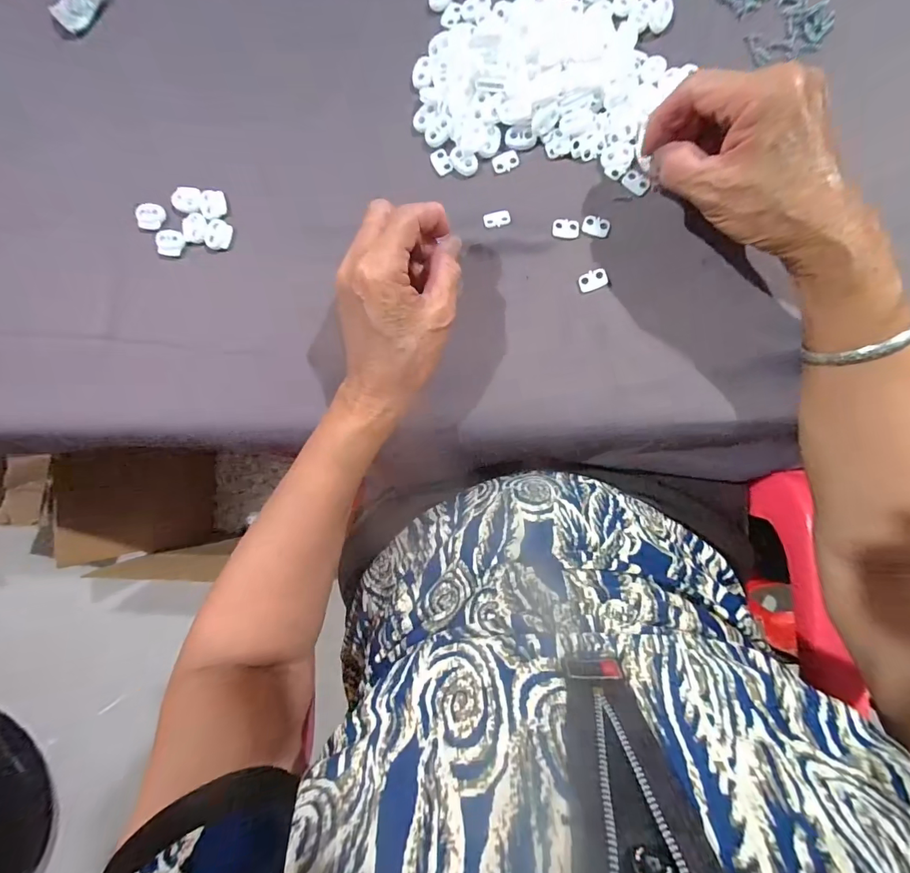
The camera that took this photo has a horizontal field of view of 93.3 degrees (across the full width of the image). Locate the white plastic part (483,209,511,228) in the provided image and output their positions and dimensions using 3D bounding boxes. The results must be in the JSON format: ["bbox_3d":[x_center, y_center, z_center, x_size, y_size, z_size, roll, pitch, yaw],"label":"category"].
[{"bbox_3d":[0.030,-0.157,0.308,0.019,0.004,0.012,-8,88,5],"label":"white plastic part"}]

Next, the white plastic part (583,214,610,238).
[{"bbox_3d":[0.100,-0.149,0.304,0.019,0.004,0.013,18,90,6],"label":"white plastic part"}]

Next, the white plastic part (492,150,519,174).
[{"bbox_3d":[0.037,-0.199,0.310,0.019,0.004,0.013,-17,87,5],"label":"white plastic part"}]

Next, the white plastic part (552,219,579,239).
[{"bbox_3d":[0.079,-0.148,0.305,0.019,0.004,0.013,9,90,6],"label":"white plastic part"}]

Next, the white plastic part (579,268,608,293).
[{"bbox_3d":[0.098,-0.110,0.303,0.020,0.004,0.013,-20,87,5],"label":"white plastic part"}]

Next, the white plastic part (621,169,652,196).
[{"bbox_3d":[0.128,-0.179,0.301,0.019,0.004,0.013,44,93,5],"label":"white plastic part"}]

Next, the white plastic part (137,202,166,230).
[{"bbox_3d":[-0.238,-0.172,0.335,0.019,0.011,0.021,28,91,6],"label":"white plastic part"}]

